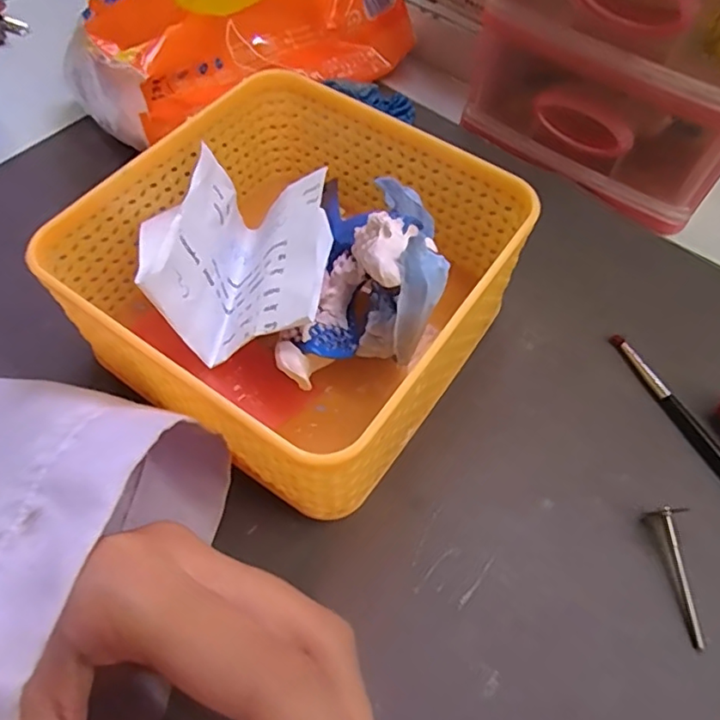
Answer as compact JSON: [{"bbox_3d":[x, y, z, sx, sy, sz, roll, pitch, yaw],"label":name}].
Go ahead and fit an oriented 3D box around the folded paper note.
[{"bbox_3d":[-0.043,-0.039,0.213,0.061,0.045,0.072,2,59,-1],"label":"folded paper note"}]

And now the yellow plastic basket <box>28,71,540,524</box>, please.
[{"bbox_3d":[-0.022,-0.030,0.216,0.129,0.068,0.136,32,63,17],"label":"yellow plastic basket"}]

